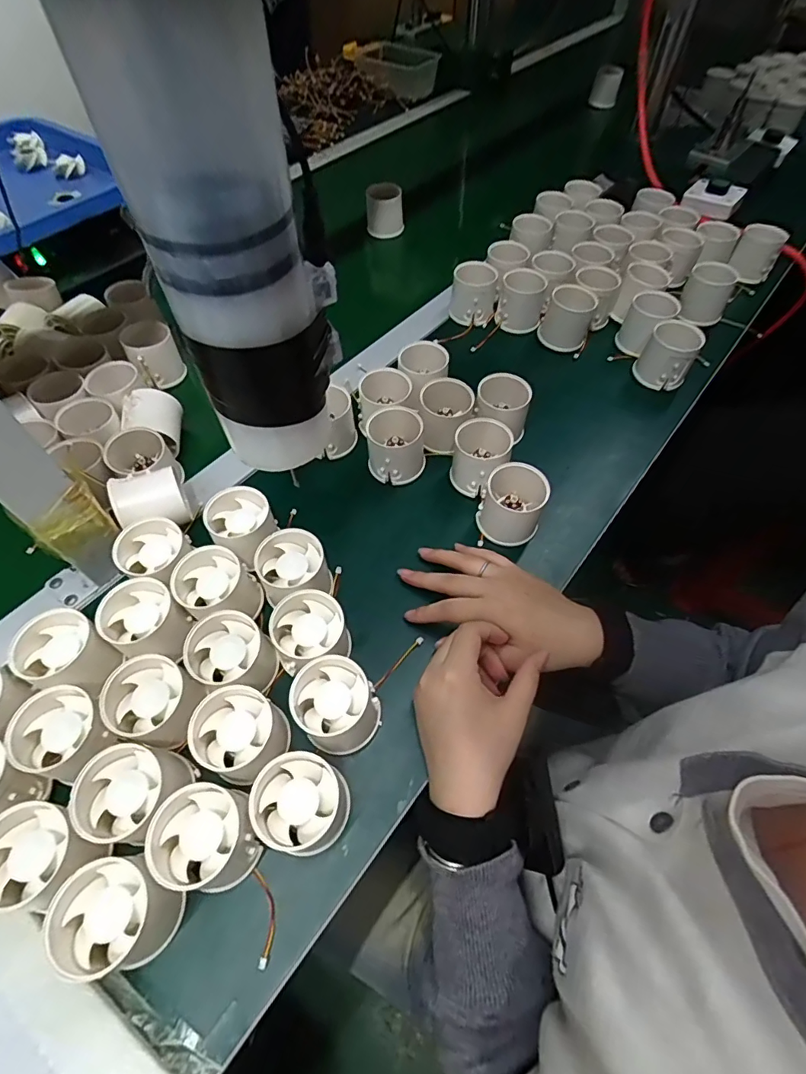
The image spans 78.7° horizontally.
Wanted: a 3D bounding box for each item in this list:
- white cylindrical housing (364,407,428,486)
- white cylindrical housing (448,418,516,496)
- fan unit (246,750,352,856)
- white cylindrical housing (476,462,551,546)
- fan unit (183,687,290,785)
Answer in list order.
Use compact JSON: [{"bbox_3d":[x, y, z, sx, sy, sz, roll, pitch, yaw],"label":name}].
[{"bbox_3d":[-0.007,-0.087,0.473,0.057,0.055,0.061,6,57,4],"label":"white cylindrical housing"},{"bbox_3d":[0.072,-0.070,0.461,0.051,0.059,0.051,0,57,0],"label":"white cylindrical housing"},{"bbox_3d":[-0.062,0.166,0.308,0.051,0.051,0.052,0,57,0],"label":"fan unit"},{"bbox_3d":[0.097,-0.028,0.433,0.052,0.056,0.052,0,57,0],"label":"white cylindrical housing"},{"bbox_3d":[-0.106,0.128,0.323,0.055,0.039,0.053,0,57,0],"label":"fan unit"}]

